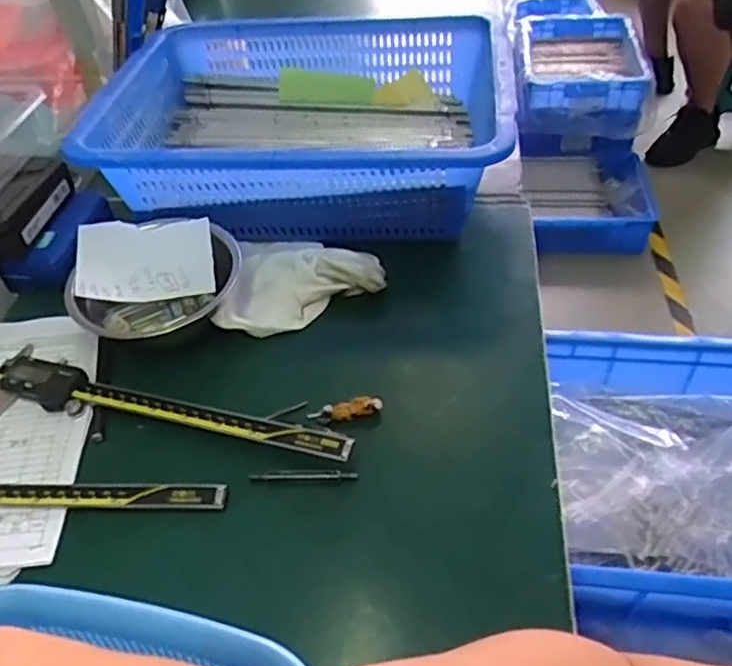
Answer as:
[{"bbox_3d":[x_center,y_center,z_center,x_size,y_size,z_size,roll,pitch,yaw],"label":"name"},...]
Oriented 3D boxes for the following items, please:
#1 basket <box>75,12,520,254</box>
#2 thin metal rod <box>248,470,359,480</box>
[{"bbox_3d":[-0.053,-0.186,0.604,0.333,0.100,0.257,0,46,5],"label":"basket"},{"bbox_3d":[-0.040,0.091,0.426,0.068,0.004,0.005,-2,46,3],"label":"thin metal rod"}]

